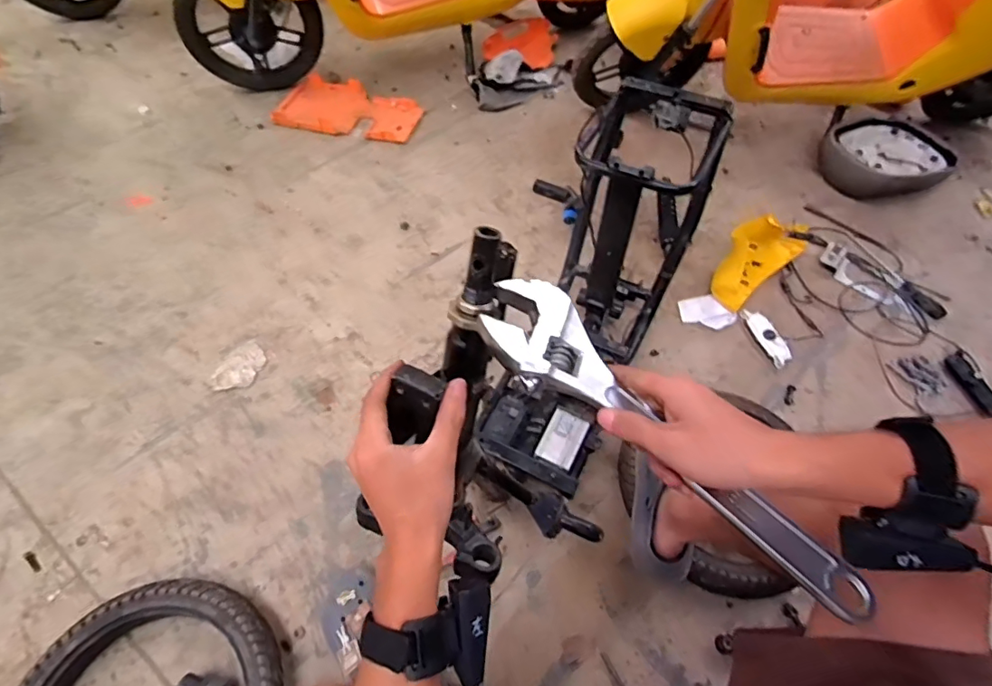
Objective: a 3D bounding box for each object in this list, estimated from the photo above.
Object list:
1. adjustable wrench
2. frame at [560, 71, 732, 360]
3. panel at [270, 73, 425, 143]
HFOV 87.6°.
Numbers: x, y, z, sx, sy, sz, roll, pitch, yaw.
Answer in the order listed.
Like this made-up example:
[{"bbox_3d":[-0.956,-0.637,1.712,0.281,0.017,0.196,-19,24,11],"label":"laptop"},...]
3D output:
[{"bbox_3d":[0.124,0.074,0.399,0.346,0.019,0.081,44,64,12],"label":"adjustable wrench"},{"bbox_3d":[0.255,-0.221,1.009,0.245,0.371,0.376,20,58,9],"label":"frame"},{"bbox_3d":[-0.433,-0.731,1.577,0.397,0.032,0.276,11,57,3],"label":"panel"}]

